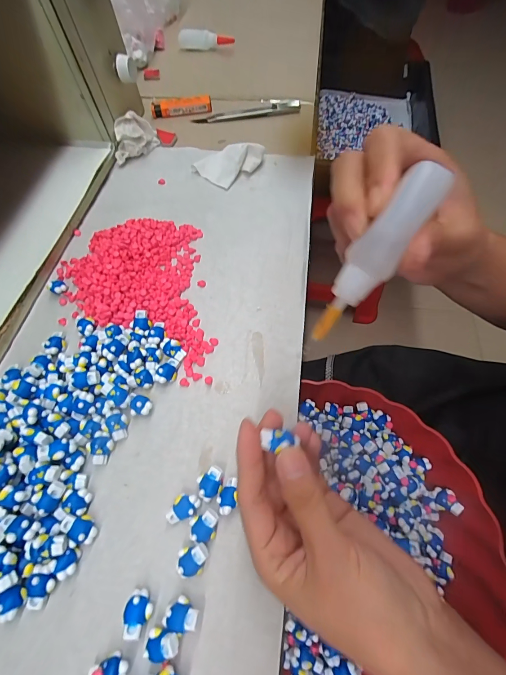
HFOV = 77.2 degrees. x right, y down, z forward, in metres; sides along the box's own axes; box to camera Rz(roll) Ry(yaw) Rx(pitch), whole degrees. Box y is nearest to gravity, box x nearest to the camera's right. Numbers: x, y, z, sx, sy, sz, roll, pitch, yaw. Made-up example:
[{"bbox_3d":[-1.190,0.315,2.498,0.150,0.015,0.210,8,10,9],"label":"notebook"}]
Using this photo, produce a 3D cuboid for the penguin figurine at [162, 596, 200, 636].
[{"bbox_3d":[-0.040,0.157,0.179,0.019,0.011,0.014,18,64,11],"label":"penguin figurine"}]

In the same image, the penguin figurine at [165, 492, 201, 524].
[{"bbox_3d":[-0.045,0.110,0.206,0.021,0.013,0.014,-26,65,-12],"label":"penguin figurine"}]

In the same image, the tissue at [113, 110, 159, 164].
[{"bbox_3d":[-0.142,-0.238,0.380,0.046,0.036,0.045,-6,62,-2],"label":"tissue"}]

